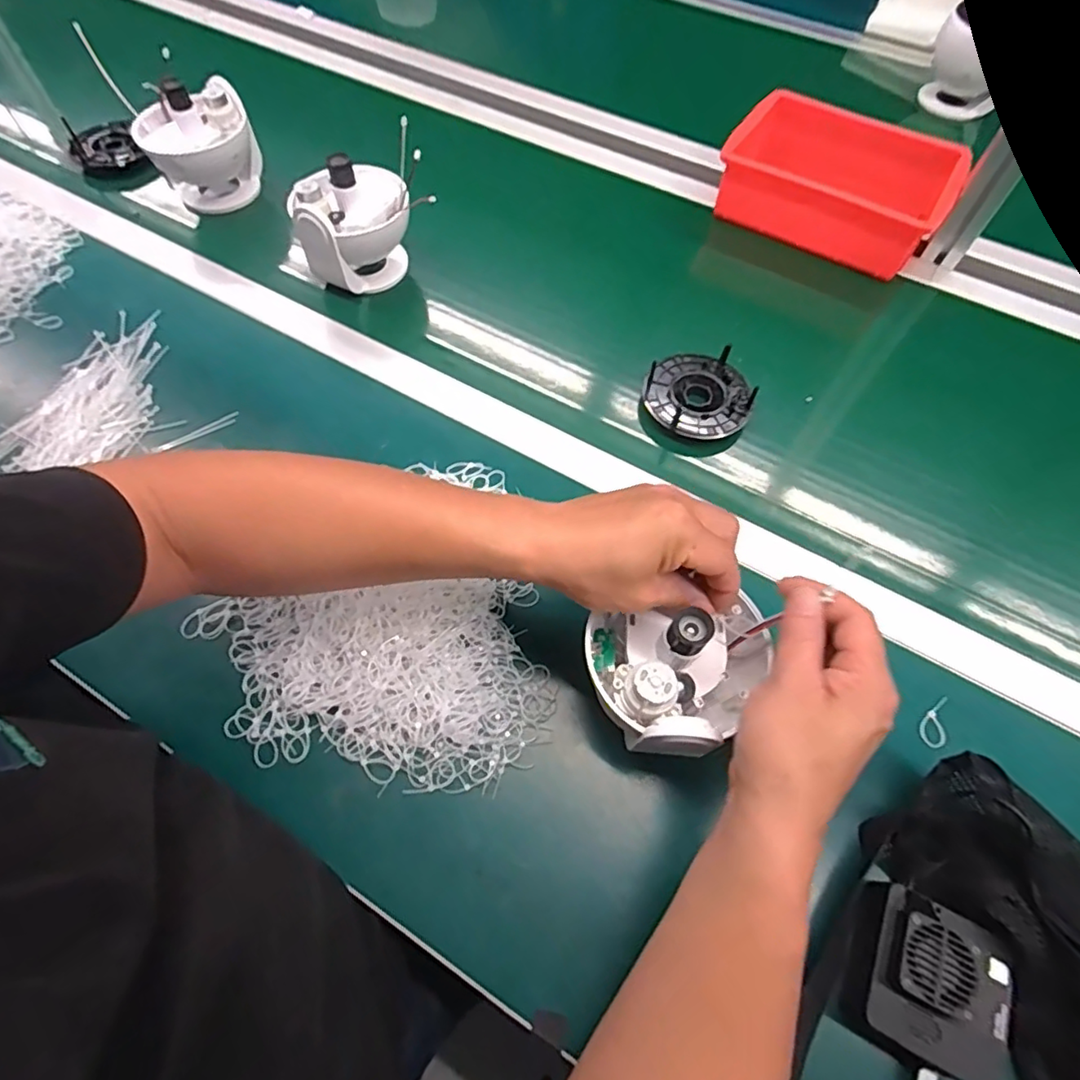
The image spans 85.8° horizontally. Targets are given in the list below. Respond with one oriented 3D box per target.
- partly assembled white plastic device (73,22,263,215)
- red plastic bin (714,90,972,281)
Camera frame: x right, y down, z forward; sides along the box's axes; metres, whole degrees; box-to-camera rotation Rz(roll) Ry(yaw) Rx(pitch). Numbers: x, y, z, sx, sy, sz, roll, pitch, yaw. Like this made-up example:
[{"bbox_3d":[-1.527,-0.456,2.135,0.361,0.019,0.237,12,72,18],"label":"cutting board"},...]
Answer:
[{"bbox_3d":[-0.397,-0.461,0.681,0.115,0.148,0.111,-34,67,-16],"label":"partly assembled white plastic device"},{"bbox_3d":[0.343,-0.419,0.677,0.242,0.073,0.168,31,67,16],"label":"red plastic bin"}]

